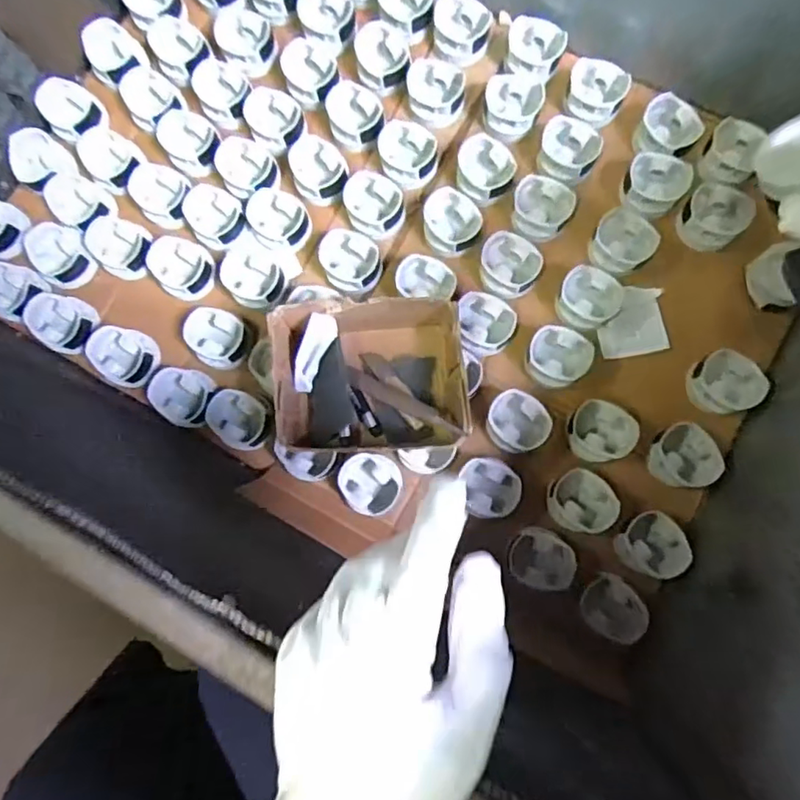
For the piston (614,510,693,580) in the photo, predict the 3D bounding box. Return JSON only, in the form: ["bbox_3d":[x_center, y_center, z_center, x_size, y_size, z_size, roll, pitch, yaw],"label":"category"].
[{"bbox_3d":[0.299,0.174,0.691,0.068,0.054,0.072,-1,82,4],"label":"piston"}]

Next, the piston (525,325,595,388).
[{"bbox_3d":[0.200,-0.051,0.745,0.082,0.059,0.071,26,85,7],"label":"piston"}]

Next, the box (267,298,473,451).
[{"bbox_3d":[-0.030,-0.026,0.684,0.213,0.107,0.163,-3,82,4],"label":"box"}]

